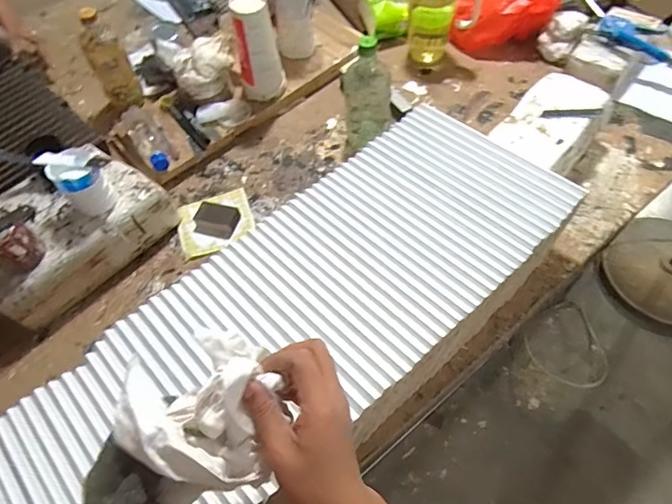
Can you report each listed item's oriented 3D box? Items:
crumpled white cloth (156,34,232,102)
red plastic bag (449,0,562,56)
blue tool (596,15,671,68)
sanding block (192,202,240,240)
[{"bbox_3d":[-0.234,-0.323,0.816,0.061,0.107,0.109,39,69,21],"label":"crumpled white cloth"},{"bbox_3d":[0.321,-0.465,0.880,0.180,0.129,0.085,-4,61,0],"label":"red plastic bag"},{"bbox_3d":[0.544,-0.362,0.818,0.176,0.031,0.045,40,69,21],"label":"blue tool"},{"bbox_3d":[-0.192,-0.050,0.745,0.066,0.016,0.053,17,63,11],"label":"sanding block"}]

